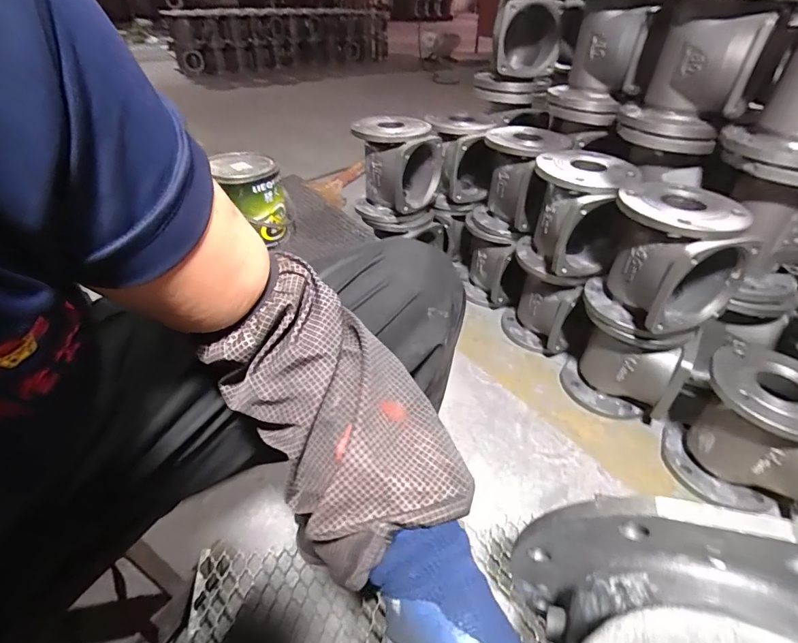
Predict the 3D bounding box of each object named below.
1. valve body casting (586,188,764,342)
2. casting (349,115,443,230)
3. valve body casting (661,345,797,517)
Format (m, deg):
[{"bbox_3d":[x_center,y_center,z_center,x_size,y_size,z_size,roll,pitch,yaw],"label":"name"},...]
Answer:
[{"bbox_3d":[0.426,-0.095,0.705,0.157,0.195,0.181,-10,40,-16],"label":"valve body casting"},{"bbox_3d":[0.000,-0.371,1.036,0.203,0.197,0.204,4,38,2],"label":"casting"},{"bbox_3d":[0.572,0.174,0.691,0.191,0.205,0.161,23,44,25],"label":"valve body casting"}]

